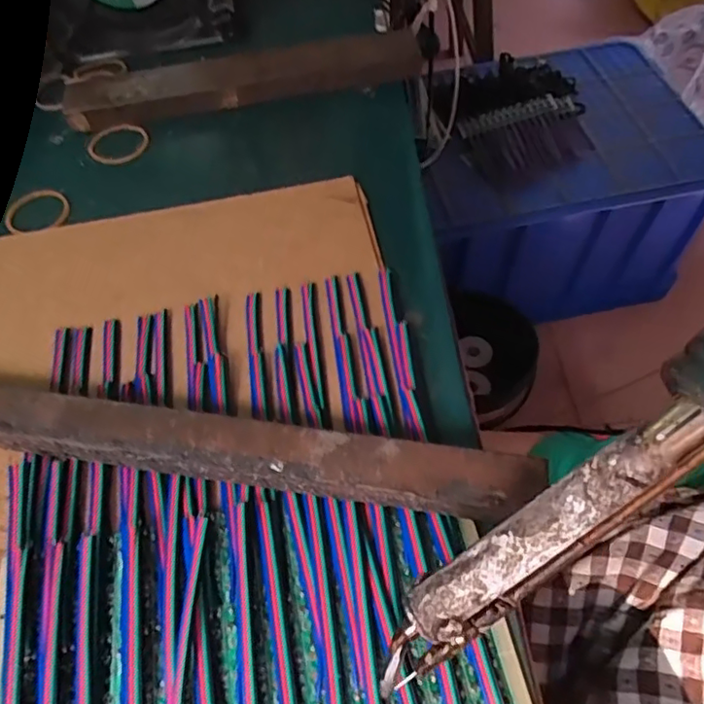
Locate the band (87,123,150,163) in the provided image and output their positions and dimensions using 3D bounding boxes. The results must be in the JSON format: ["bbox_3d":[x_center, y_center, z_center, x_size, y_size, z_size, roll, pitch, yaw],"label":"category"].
[{"bbox_3d":[-0.133,-0.119,0.330,0.034,0.004,0.027,-10,72,-11],"label":"band"}]

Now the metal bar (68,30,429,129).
[{"bbox_3d":[-0.063,-0.160,0.338,0.201,0.022,0.028,-9,59,-3],"label":"metal bar"}]

